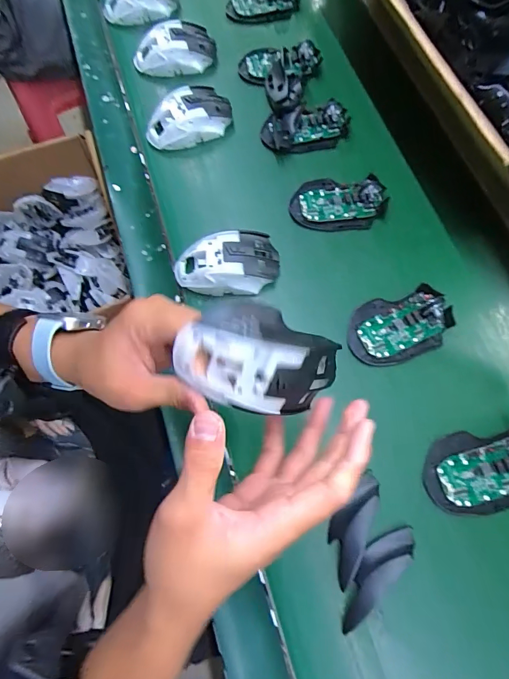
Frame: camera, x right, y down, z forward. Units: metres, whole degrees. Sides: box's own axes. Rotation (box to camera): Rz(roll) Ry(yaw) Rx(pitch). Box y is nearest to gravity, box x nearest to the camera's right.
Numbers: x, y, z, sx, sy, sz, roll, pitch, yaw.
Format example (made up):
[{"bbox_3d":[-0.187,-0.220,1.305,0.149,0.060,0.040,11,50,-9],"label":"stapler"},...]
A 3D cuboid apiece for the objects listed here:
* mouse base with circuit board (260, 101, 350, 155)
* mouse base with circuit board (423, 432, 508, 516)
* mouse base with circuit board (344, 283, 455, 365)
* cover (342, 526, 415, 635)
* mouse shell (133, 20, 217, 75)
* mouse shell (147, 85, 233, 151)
[{"bbox_3d":[0.068,-0.274,0.505,0.113,0.020,0.058,-5,71,0],"label":"mouse base with circuit board"},{"bbox_3d":[0.221,0.124,0.368,0.111,0.026,0.071,-10,71,-1],"label":"mouse base with circuit board"},{"bbox_3d":[0.156,-0.015,0.416,0.113,0.024,0.072,-15,71,-3],"label":"mouse base with circuit board"},{"bbox_3d":[0.104,0.204,0.341,0.031,0.016,0.099,41,77,15],"label":"cover"},{"bbox_3d":[-0.111,-0.402,0.541,0.111,0.032,0.073,-15,71,-3],"label":"mouse shell"},{"bbox_3d":[-0.083,-0.283,0.501,0.114,0.037,0.063,-36,73,-10],"label":"mouse shell"}]

